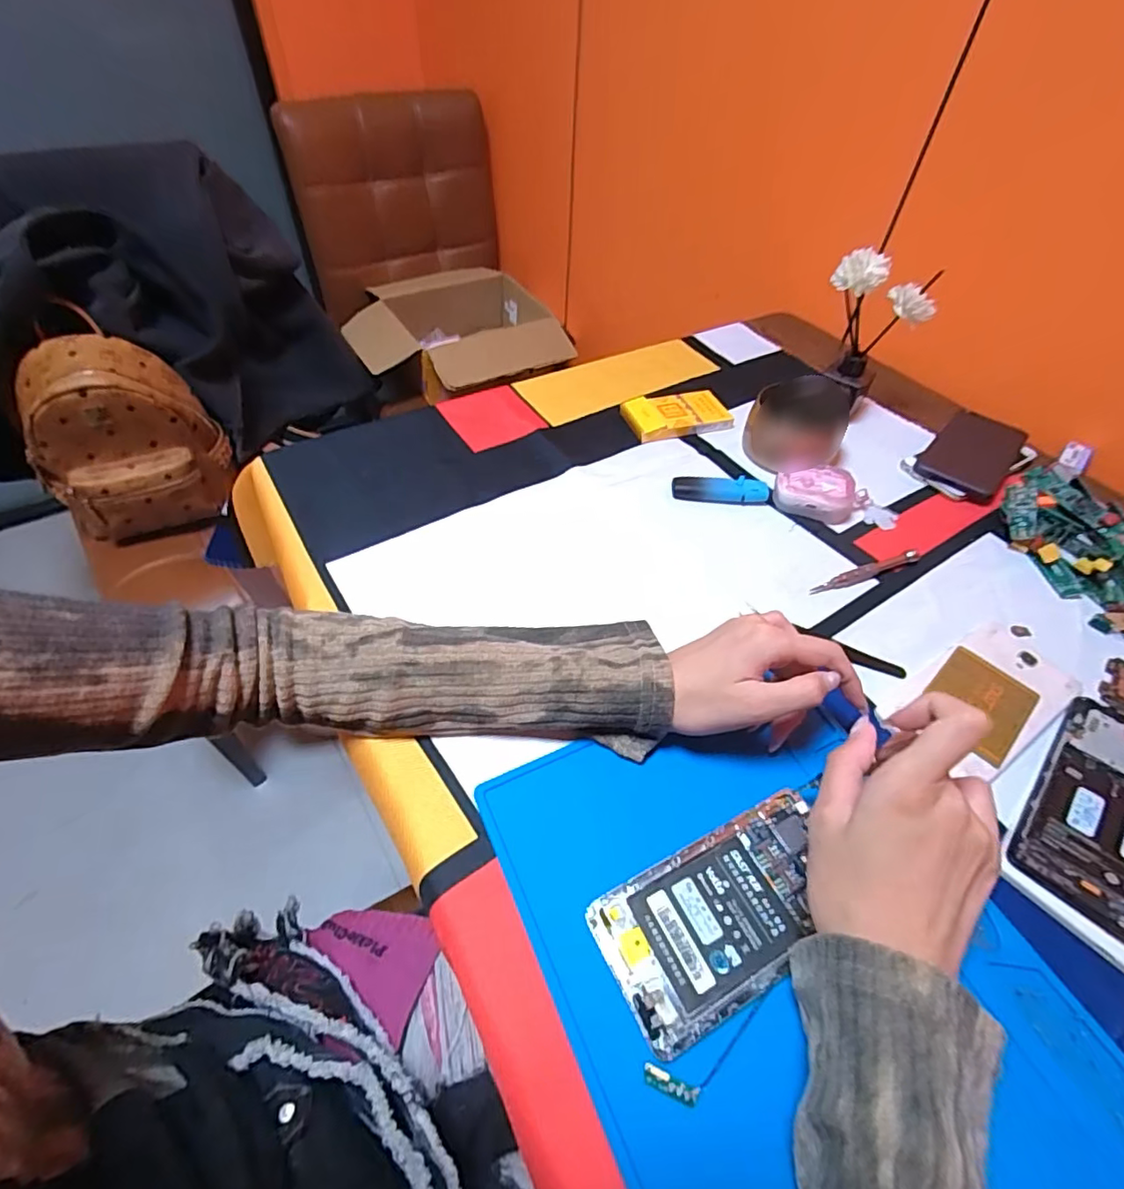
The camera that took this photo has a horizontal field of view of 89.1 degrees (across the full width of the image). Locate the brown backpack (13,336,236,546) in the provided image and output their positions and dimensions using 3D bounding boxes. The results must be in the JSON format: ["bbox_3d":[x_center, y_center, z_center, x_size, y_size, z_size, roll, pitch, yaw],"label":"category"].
[{"bbox_3d":[-0.590,-0.202,0.779,0.223,0.241,0.099,-27,56,-21],"label":"brown backpack"}]

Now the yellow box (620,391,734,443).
[{"bbox_3d":[0.116,-0.183,0.580,0.106,0.020,0.058,-16,53,-16],"label":"yellow box"}]

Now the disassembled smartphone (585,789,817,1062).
[{"bbox_3d":[0.087,0.163,0.294,0.132,0.006,0.070,-20,54,-19],"label":"disassembled smartphone"}]

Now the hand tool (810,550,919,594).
[{"bbox_3d":[0.244,-0.018,0.455,0.104,0.011,0.010,-17,53,-16],"label":"hand tool"}]

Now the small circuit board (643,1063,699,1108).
[{"bbox_3d":[0.048,0.214,0.249,0.024,0.004,0.008,18,51,12],"label":"small circuit board"}]

